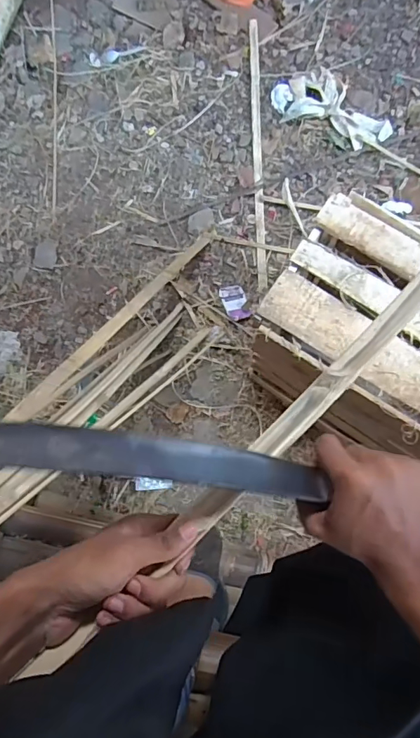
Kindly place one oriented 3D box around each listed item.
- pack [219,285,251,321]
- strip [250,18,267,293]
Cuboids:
[{"bbox_3d":[0.066,-0.175,1.261,0.064,0.018,0.101,-15,77,-3],"label":"pack"},{"bbox_3d":[0.139,-0.650,1.372,0.028,0.012,0.879,-1,77,0],"label":"strip"}]

